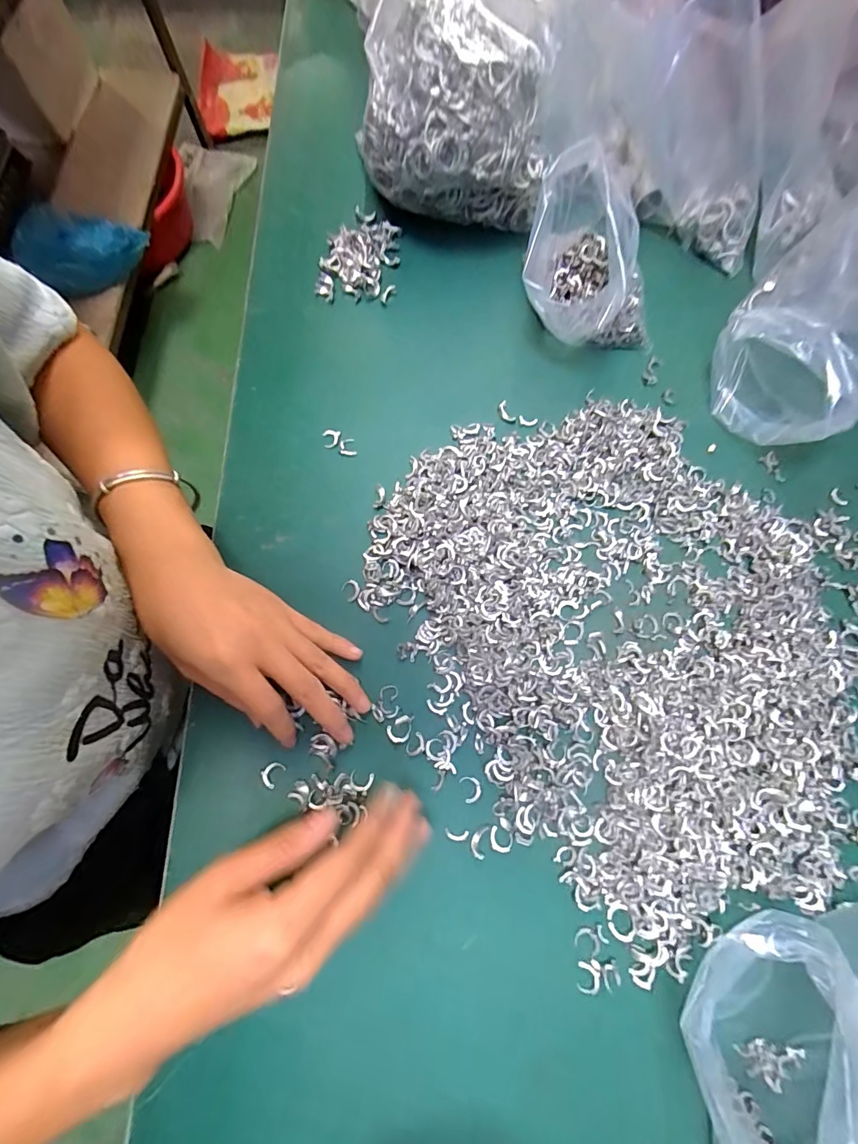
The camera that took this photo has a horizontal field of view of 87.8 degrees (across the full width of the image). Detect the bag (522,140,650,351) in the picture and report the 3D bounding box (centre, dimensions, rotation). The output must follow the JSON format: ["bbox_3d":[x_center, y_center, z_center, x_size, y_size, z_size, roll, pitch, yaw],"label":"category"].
[{"bbox_3d":[0.137,-0.248,0.350,0.116,0.101,0.082,19,73,4],"label":"bag"}]

